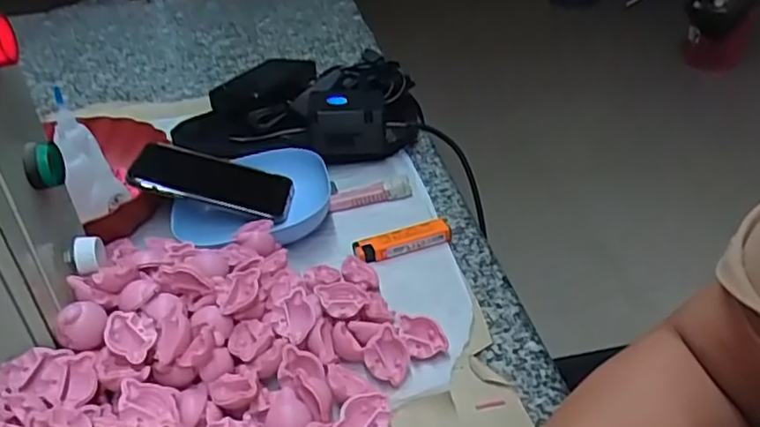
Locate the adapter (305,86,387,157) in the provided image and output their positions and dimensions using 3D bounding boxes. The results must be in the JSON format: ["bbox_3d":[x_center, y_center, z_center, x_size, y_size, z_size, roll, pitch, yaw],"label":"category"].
[{"bbox_3d":[-0.036,-0.099,0.688,0.080,0.058,0.104,-7,33,-3],"label":"adapter"}]

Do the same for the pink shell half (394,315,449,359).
[{"bbox_3d":[0.027,0.083,0.436,0.031,0.018,0.025,-10,33,-8],"label":"pink shell half"}]

